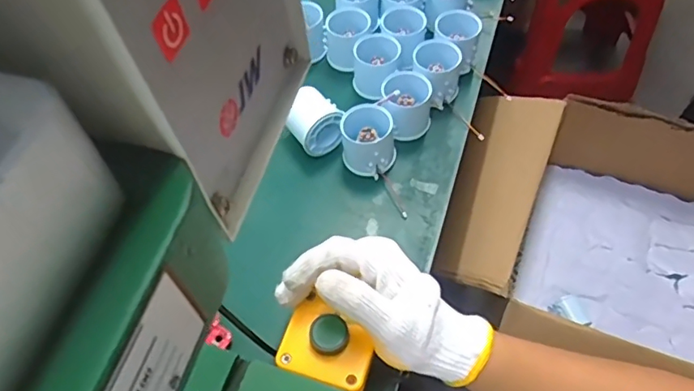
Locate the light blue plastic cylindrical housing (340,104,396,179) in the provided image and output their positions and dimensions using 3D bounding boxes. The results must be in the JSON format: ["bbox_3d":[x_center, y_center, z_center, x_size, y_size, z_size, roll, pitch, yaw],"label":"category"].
[{"bbox_3d":[0.022,-0.053,0.536,0.051,0.053,0.051,-2,57,3],"label":"light blue plastic cylindrical housing"}]

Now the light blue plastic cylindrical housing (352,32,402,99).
[{"bbox_3d":[0.034,-0.141,0.591,0.055,0.046,0.062,4,57,7],"label":"light blue plastic cylindrical housing"}]

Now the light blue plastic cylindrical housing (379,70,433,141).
[{"bbox_3d":[0.062,-0.093,0.556,0.051,0.056,0.056,4,57,7],"label":"light blue plastic cylindrical housing"}]

